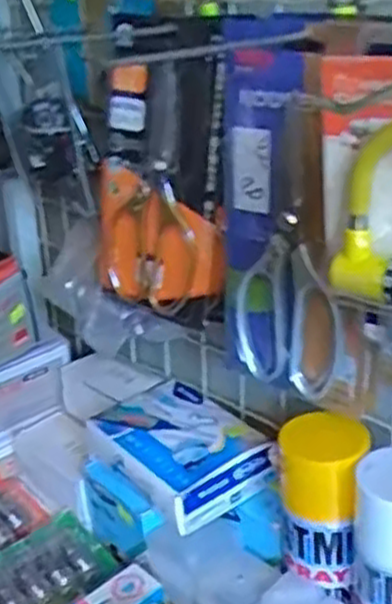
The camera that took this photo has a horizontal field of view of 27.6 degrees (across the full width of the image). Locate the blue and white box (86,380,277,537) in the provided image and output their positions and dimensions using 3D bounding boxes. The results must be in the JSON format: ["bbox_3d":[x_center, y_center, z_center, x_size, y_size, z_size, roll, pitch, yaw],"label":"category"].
[{"bbox_3d":[-0.016,0.125,0.690,0.099,0.042,0.150,-16,26,-32],"label":"blue and white box"}]

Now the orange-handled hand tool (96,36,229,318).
[{"bbox_3d":[-0.035,-0.093,0.648,0.128,0.204,0.021,11,19,34],"label":"orange-handled hand tool"}]

